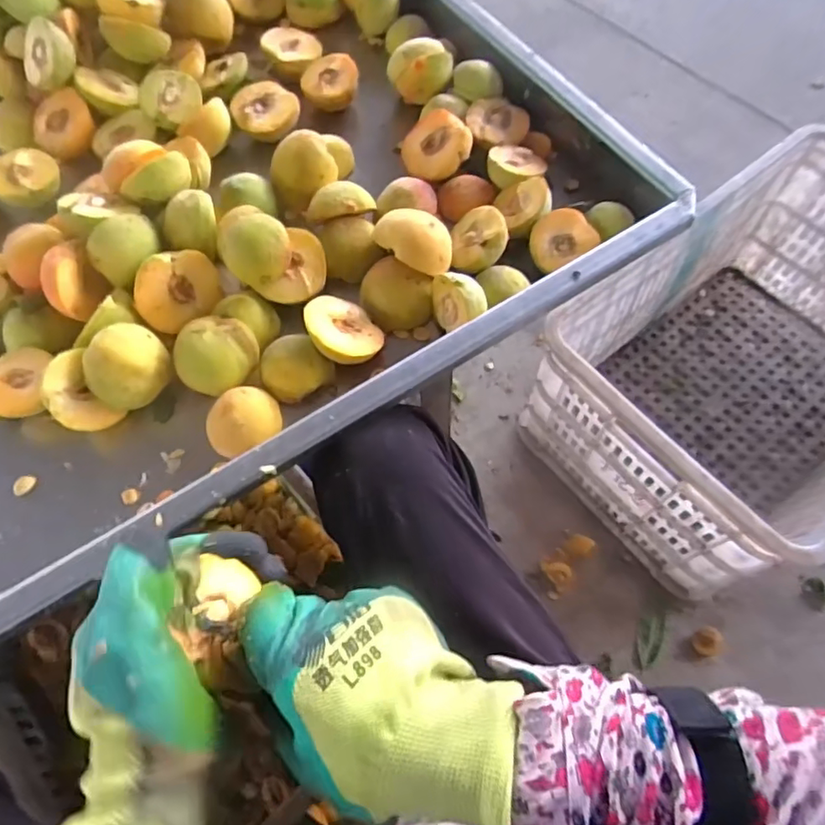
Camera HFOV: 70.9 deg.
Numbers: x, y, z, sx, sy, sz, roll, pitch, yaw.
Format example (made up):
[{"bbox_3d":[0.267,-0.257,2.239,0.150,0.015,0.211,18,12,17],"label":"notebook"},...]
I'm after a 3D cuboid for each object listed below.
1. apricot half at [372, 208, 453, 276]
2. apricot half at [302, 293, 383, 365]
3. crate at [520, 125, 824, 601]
[{"bbox_3d":[0.000,-0.144,0.485,0.071,0.035,0.046,24,68,12],"label":"apricot half"},{"bbox_3d":[-0.057,-0.067,0.465,0.049,0.021,0.067,-37,70,-15],"label":"apricot half"},{"bbox_3d":[0.456,-0.064,0.779,0.525,0.282,0.354,-37,70,-15],"label":"crate"}]

